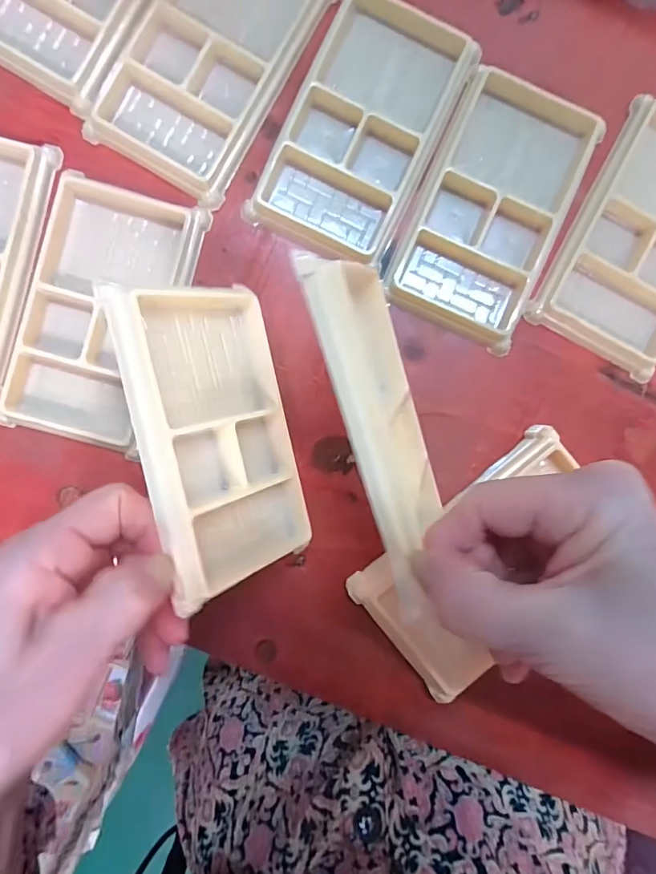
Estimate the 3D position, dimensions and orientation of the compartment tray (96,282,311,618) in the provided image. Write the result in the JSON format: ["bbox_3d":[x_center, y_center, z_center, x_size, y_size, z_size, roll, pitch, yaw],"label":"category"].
[{"bbox_3d":[-0.047,-0.002,0.218,0.014,0.084,0.130,-11,95,36],"label":"compartment tray"}]

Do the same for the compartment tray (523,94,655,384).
[{"bbox_3d":[0.174,-0.111,0.258,0.076,0.011,0.135,27,91,-3],"label":"compartment tray"}]

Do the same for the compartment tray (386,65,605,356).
[{"bbox_3d":[0.089,-0.124,0.255,0.077,0.013,0.135,24,91,-3],"label":"compartment tray"}]

